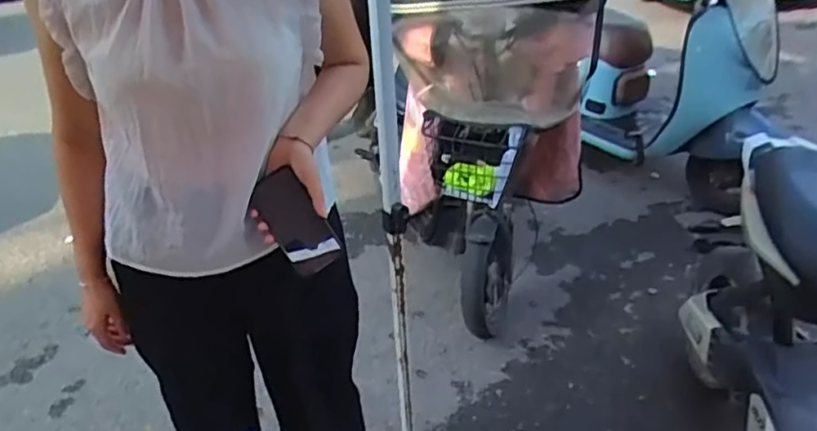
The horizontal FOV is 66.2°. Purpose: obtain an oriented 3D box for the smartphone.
[{"bbox_3d":[-0.162,0.010,0.872,0.081,0.144,0.008,-32,13,6],"label":"smartphone"}]

